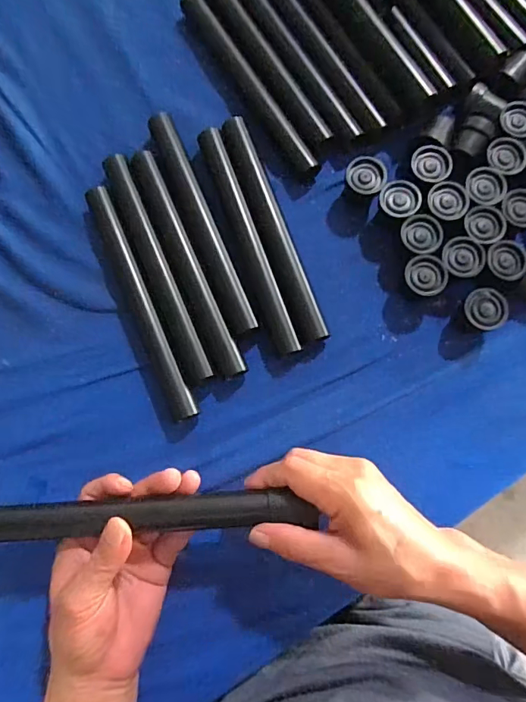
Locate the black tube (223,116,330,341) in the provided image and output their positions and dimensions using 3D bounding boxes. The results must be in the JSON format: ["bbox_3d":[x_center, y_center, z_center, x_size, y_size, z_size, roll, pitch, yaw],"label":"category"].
[{"bbox_3d":[0.008,-0.111,0.404,0.023,0.018,0.220,-20,80,-4],"label":"black tube"}]

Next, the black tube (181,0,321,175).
[{"bbox_3d":[-0.013,-0.257,0.427,0.024,0.020,0.214,-34,81,-6],"label":"black tube"}]

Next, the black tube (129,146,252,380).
[{"bbox_3d":[-0.068,-0.078,0.399,0.026,0.018,0.219,-23,80,-5],"label":"black tube"}]

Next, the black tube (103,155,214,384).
[{"bbox_3d":[-0.095,-0.074,0.397,0.024,0.019,0.216,-22,80,-4],"label":"black tube"}]

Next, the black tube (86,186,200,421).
[{"bbox_3d":[-0.107,-0.044,0.392,0.019,0.020,0.220,-23,80,-5],"label":"black tube"}]

